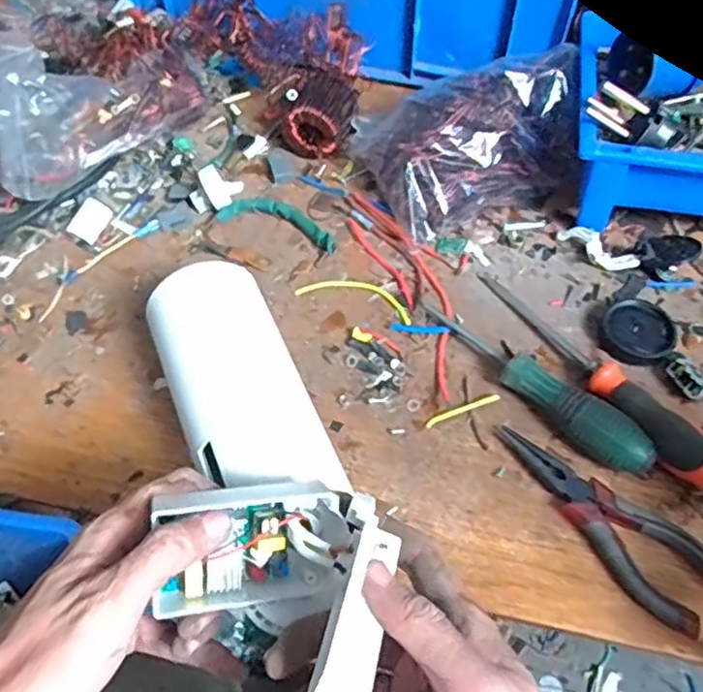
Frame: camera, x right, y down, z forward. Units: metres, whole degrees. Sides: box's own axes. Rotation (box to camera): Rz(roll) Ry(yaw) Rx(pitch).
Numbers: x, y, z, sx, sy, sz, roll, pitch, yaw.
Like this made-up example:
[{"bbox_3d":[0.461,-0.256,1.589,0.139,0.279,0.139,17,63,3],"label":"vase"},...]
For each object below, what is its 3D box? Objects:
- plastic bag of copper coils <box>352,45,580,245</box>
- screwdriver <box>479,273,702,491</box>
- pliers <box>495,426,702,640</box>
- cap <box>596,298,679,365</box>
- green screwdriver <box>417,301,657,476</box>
[{"bbox_3d":[0.113,-0.175,0.562,0.196,0.074,0.124,-19,58,-12],"label":"plastic bag of copper coils"},{"bbox_3d":[0.166,0.017,0.458,0.031,0.032,0.214,-30,59,-21],"label":"screwdriver"},{"bbox_3d":[0.153,0.108,0.409,0.153,0.020,0.052,38,62,24],"label":"pliers"},{"bbox_3d":[0.214,-0.009,0.490,0.051,0.012,0.058,36,61,23],"label":"cap"},{"bbox_3d":[0.122,0.023,0.453,0.187,0.030,0.029,38,62,24],"label":"green screwdriver"}]

